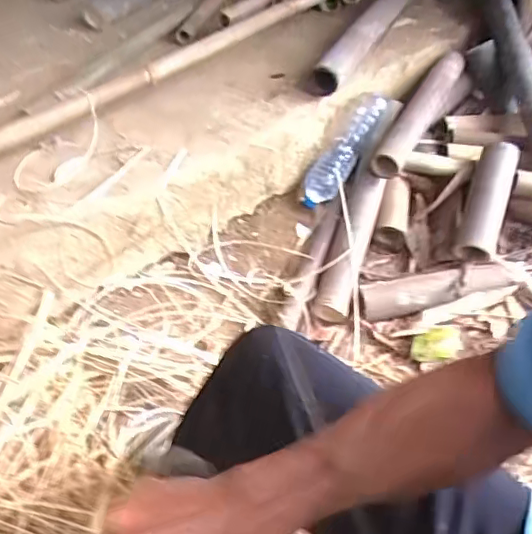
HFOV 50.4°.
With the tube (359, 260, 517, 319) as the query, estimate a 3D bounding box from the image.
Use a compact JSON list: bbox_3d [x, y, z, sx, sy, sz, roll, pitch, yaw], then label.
[{"bbox_3d":[0.377,0.044,1.236,0.356,0.056,0.090,-11,46,-11],"label":"tube"}]

